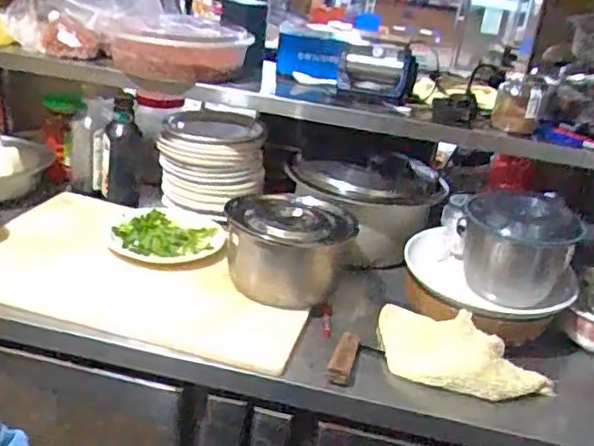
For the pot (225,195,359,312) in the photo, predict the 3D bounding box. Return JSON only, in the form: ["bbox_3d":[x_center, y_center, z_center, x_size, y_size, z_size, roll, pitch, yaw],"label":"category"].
[{"bbox_3d":[-0.015,0.036,1.099,0.206,0.127,0.218,6,25,-3],"label":"pot"}]

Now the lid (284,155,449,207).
[{"bbox_3d":[0.148,-0.104,1.275,0.309,0.050,0.266,13,25,11],"label":"lid"}]

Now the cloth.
[{"bbox_3d":[0.234,0.199,0.940,0.271,0.067,0.123,22,28,28],"label":"cloth"}]

